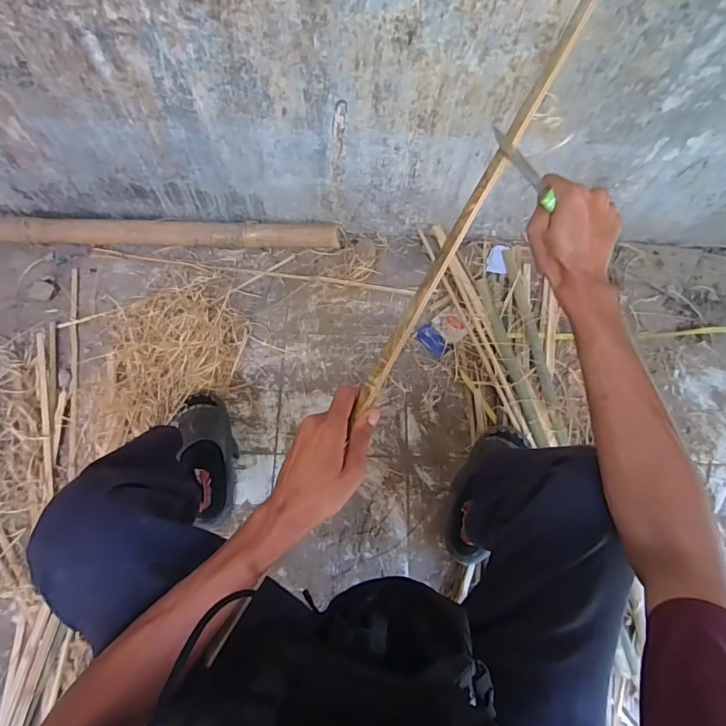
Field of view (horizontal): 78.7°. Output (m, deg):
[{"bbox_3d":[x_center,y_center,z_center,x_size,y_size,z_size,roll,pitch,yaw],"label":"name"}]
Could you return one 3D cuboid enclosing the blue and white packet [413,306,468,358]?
[{"bbox_3d":[0.200,-0.079,1.101,0.121,0.017,0.093,-43,65,-8],"label":"blue and white packet"}]

